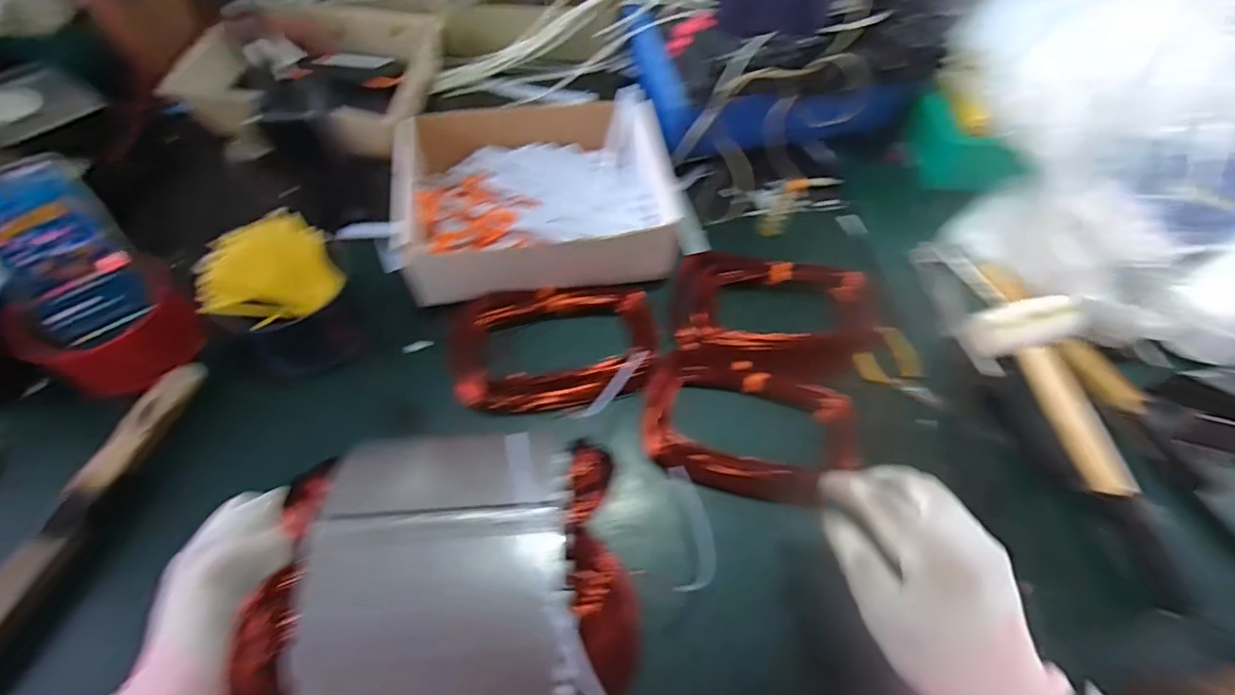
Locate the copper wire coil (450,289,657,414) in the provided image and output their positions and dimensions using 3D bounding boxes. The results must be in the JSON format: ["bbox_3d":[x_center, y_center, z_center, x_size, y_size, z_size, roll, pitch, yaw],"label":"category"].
[{"bbox_3d":[-0.055,-0.002,0.490,0.183,0.027,0.118,-8,63,-7],"label":"copper wire coil"}]

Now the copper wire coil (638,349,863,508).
[{"bbox_3d":[0.119,0.071,0.471,0.193,0.034,0.110,13,67,-9],"label":"copper wire coil"}]

